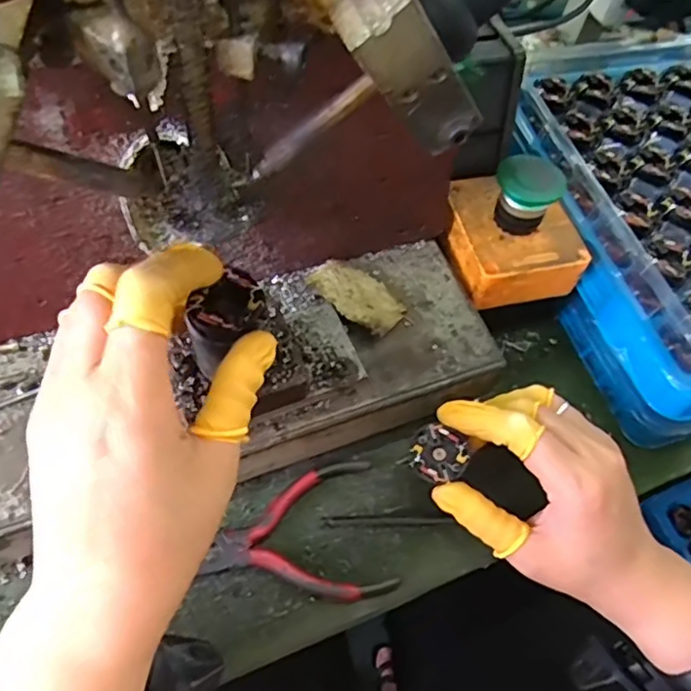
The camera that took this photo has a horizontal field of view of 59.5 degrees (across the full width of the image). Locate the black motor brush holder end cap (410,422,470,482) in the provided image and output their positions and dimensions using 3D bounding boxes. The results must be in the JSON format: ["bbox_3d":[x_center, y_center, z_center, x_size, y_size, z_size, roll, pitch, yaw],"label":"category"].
[{"bbox_3d":[0.049,0.058,0.317,0.028,0.011,0.028,-1,74,4],"label":"black motor brush holder end cap"}]

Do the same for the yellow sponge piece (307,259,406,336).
[{"bbox_3d":[0.008,-0.029,0.340,0.053,0.014,0.036,36,62,15],"label":"yellow sponge piece"}]

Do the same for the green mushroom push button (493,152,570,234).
[{"bbox_3d":[0.105,-0.087,0.355,0.038,0.035,0.032,33,65,15],"label":"green mushroom push button"}]

